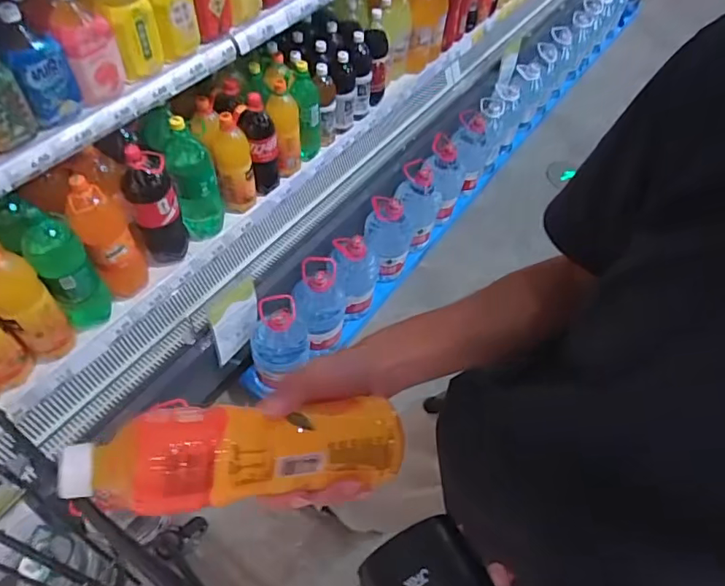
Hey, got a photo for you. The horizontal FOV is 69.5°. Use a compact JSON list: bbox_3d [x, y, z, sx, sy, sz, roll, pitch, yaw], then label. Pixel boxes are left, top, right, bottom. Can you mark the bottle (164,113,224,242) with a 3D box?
[{"bbox_3d":[-0.400,-0.259,1.249,0.098,0.362,0.093,-15,57,-15],"label":"bottle"}]

